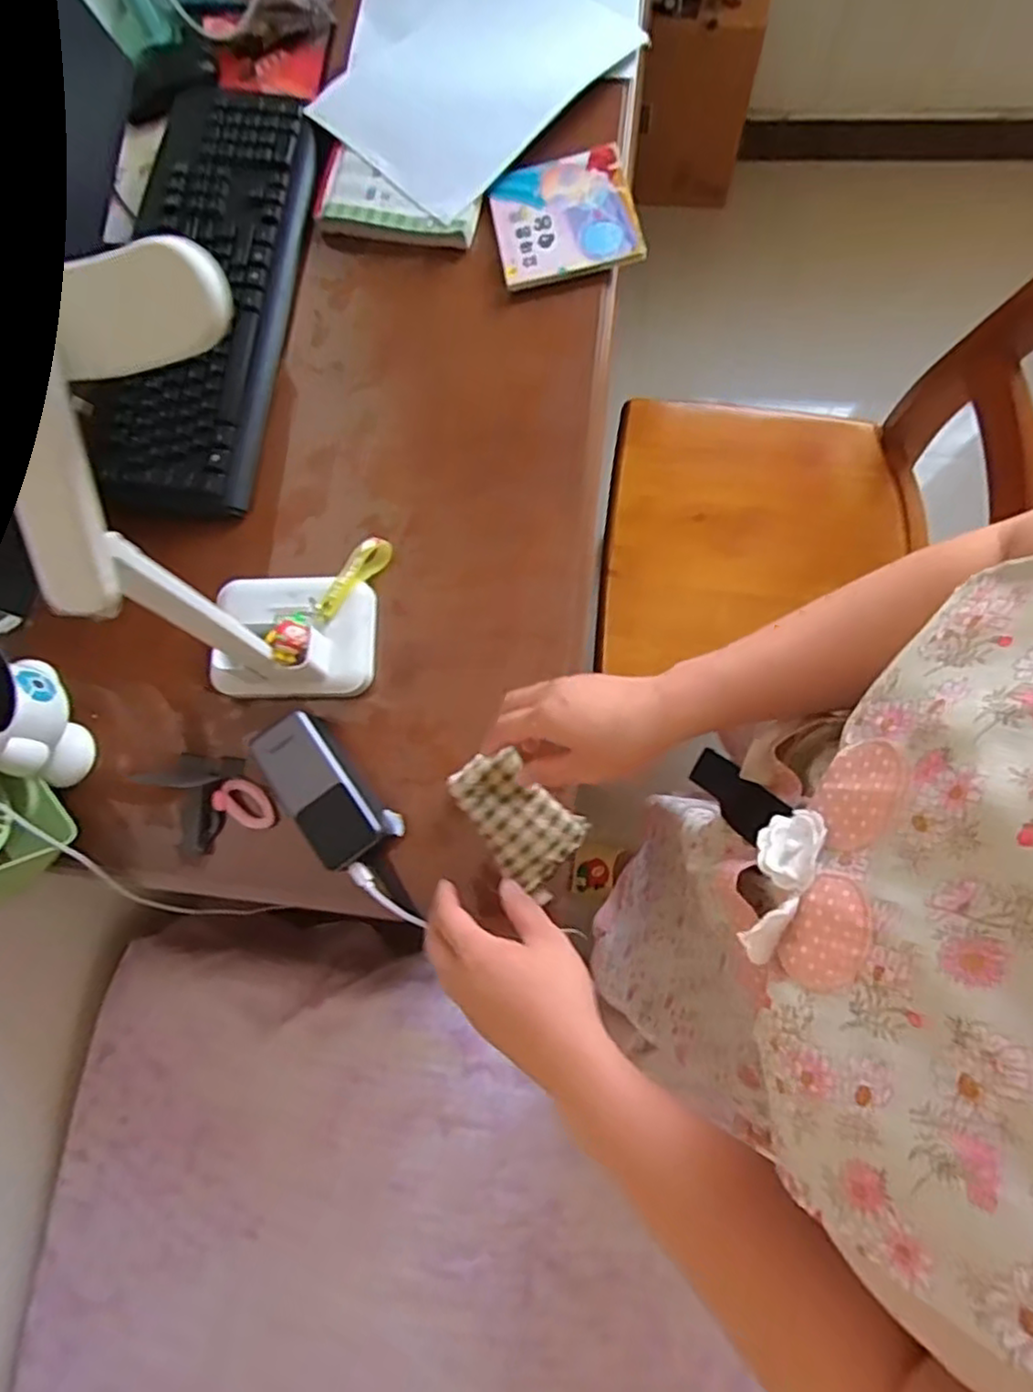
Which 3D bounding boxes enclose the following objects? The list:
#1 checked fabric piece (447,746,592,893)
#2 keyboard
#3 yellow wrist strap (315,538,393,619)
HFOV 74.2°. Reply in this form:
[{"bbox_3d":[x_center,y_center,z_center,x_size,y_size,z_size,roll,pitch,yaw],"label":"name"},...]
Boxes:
[{"bbox_3d":[0.001,0.093,0.553,0.070,0.018,0.108,-40,81,-6],"label":"checked fabric piece"},{"bbox_3d":[-0.305,-0.397,0.665,0.161,0.018,0.458,5,81,7],"label":"keyboard"},{"bbox_3d":[-0.144,-0.103,0.596,0.023,0.035,0.088,37,82,7],"label":"yellow wrist strap"}]

